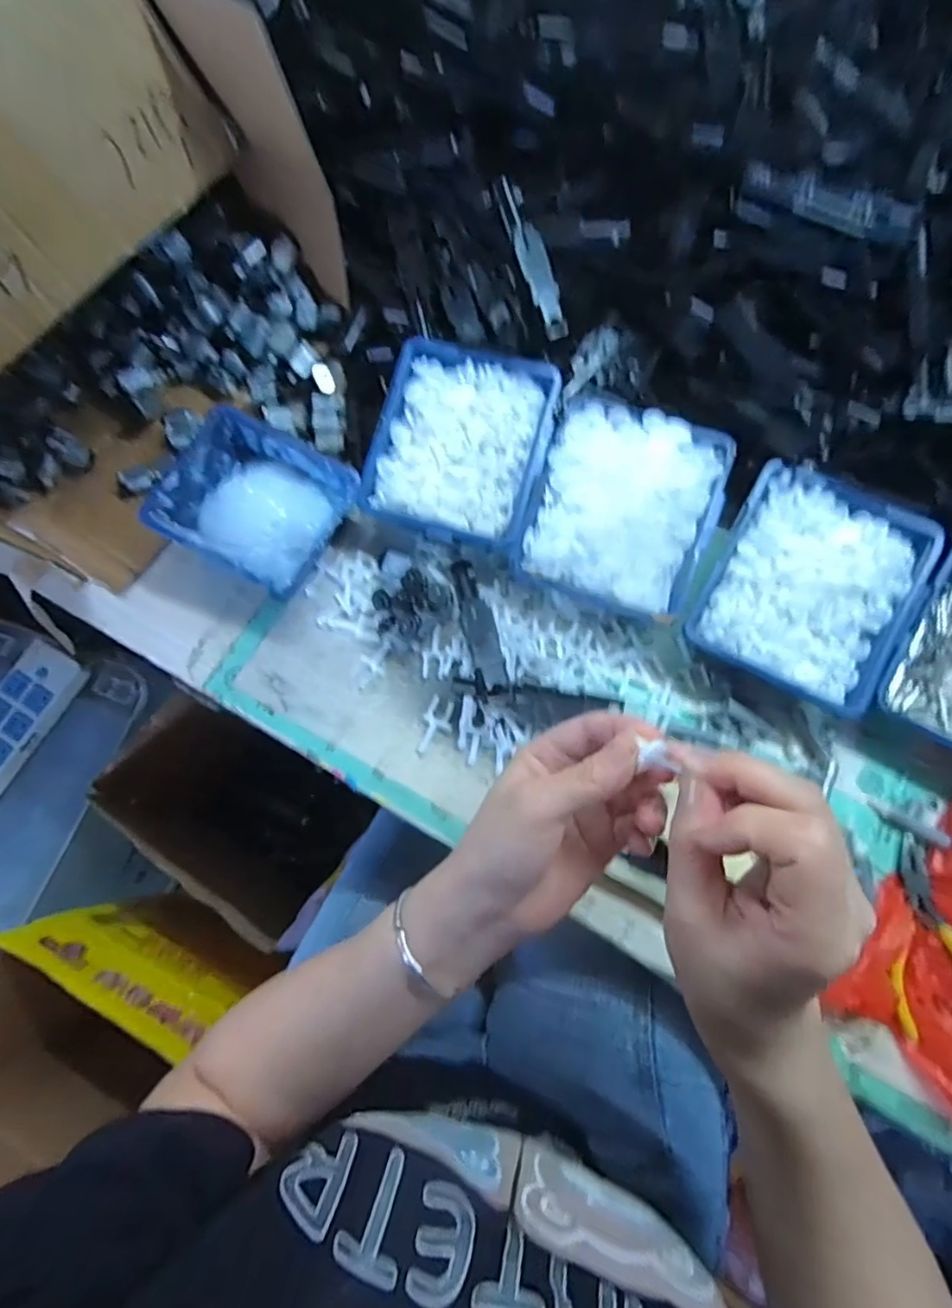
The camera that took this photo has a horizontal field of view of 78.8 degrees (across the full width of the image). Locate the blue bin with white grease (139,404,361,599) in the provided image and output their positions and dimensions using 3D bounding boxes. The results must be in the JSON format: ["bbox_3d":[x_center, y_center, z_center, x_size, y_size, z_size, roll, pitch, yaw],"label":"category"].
[{"bbox_3d":[-0.163,-0.113,0.442,0.123,0.055,0.115,27,76,9],"label":"blue bin with white grease"}]

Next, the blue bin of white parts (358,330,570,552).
[{"bbox_3d":[-0.010,-0.156,0.437,0.125,0.048,0.133,17,75,7],"label":"blue bin of white parts"}]

